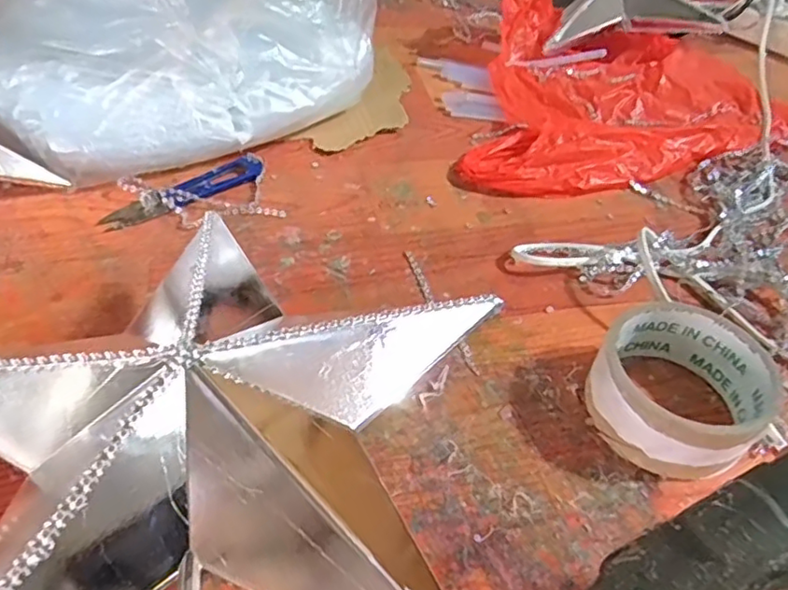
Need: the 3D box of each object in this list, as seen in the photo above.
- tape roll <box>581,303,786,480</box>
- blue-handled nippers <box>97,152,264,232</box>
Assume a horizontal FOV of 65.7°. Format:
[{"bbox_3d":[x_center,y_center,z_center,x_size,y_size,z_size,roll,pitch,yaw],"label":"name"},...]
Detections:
[{"bbox_3d":[0.149,0.049,0.318,0.085,0.042,0.083,2,45,-2],"label":"tape roll"},{"bbox_3d":[-0.147,-0.074,0.435,0.117,0.010,0.024,-29,54,-28],"label":"blue-handled nippers"}]

